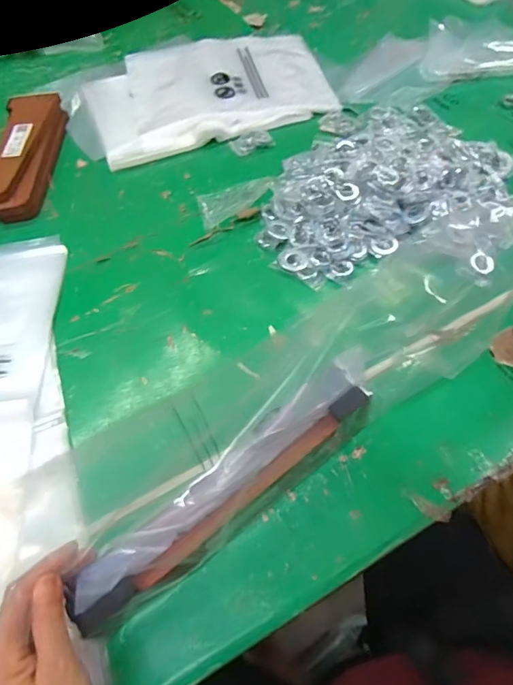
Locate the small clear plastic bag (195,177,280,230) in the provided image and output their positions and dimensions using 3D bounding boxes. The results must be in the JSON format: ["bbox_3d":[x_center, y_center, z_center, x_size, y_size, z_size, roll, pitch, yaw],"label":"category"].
[{"bbox_3d":[-0.025,-0.207,0.653,0.116,0.020,0.066,-17,56,1],"label":"small clear plastic bag"}]

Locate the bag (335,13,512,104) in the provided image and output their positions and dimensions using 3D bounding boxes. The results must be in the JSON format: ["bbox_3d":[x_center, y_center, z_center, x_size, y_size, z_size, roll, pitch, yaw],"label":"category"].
[{"bbox_3d":[0.325,-0.510,0.824,0.396,0.033,0.206,-14,58,-6],"label":"bag"}]

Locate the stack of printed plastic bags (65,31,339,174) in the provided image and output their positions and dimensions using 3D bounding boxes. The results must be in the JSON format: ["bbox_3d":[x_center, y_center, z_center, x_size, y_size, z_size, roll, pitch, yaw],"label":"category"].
[{"bbox_3d":[-0.104,-0.444,0.805,0.443,0.025,0.280,-18,59,-9],"label":"stack of printed plastic bags"}]

